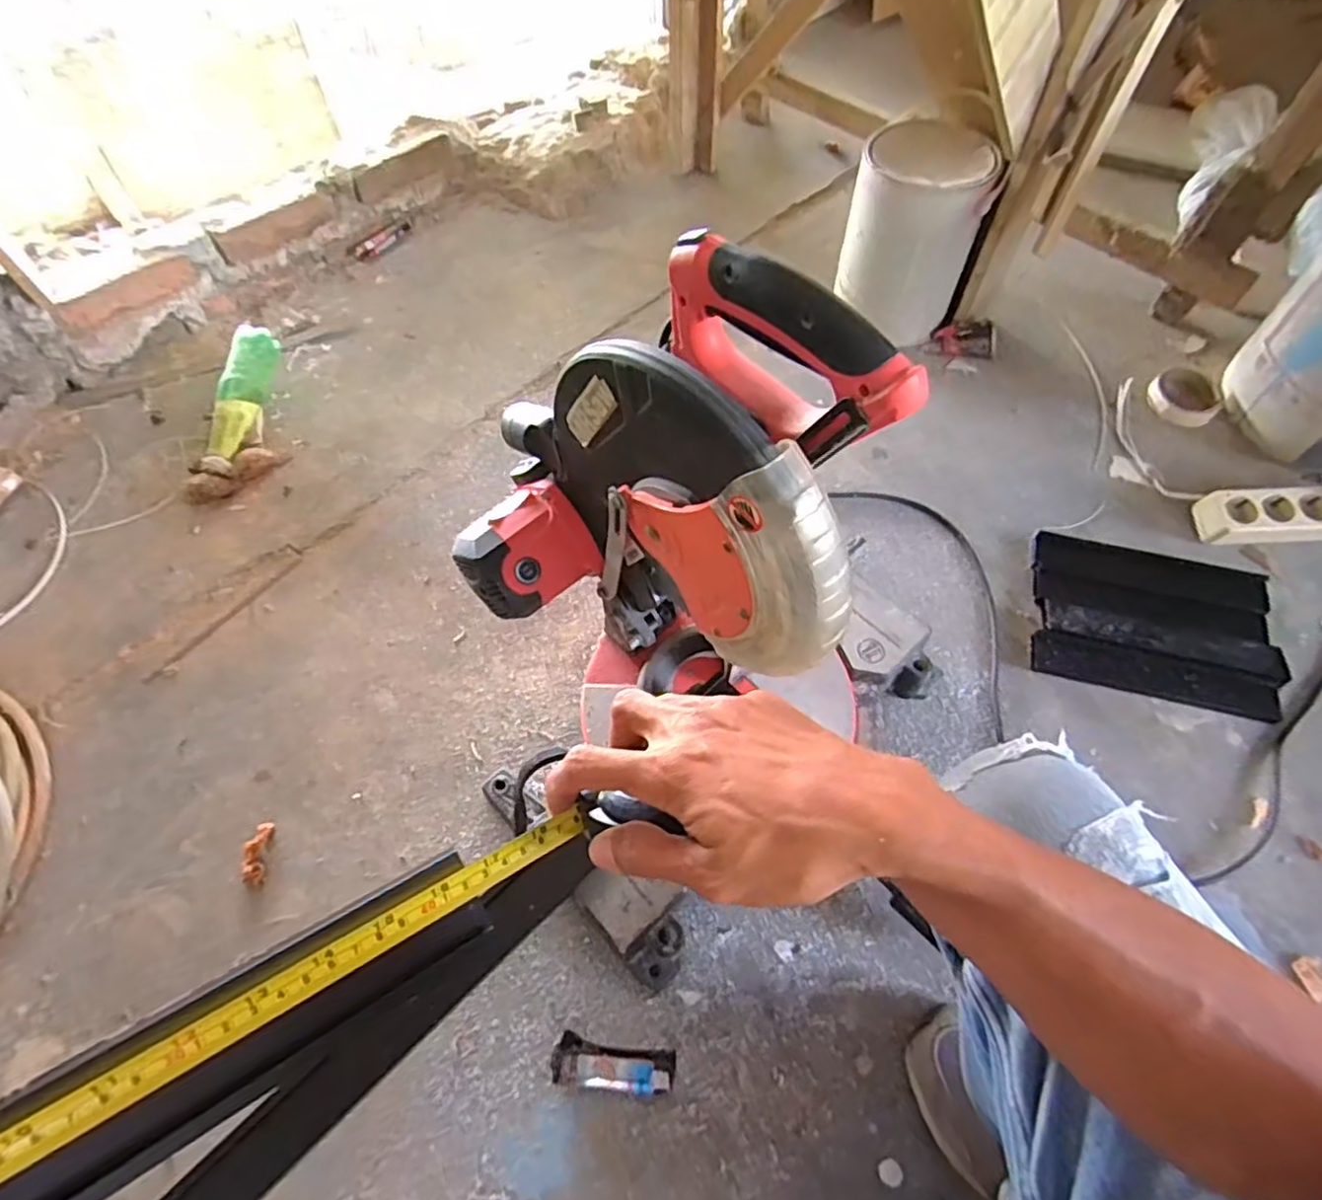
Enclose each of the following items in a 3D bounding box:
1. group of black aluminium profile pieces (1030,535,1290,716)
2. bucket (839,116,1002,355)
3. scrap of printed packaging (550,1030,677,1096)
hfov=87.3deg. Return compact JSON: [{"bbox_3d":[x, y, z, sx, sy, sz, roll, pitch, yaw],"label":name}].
[{"bbox_3d":[0.572,0.025,0.808,0.255,0.031,0.186,15,62,8],"label":"group of black aluminium profile pieces"},{"bbox_3d":[0.357,-0.523,1.007,0.174,0.237,0.172,15,62,8],"label":"bucket"},{"bbox_3d":[-0.041,0.402,0.599,0.105,0.012,0.037,5,61,3],"label":"scrap of printed packaging"}]

